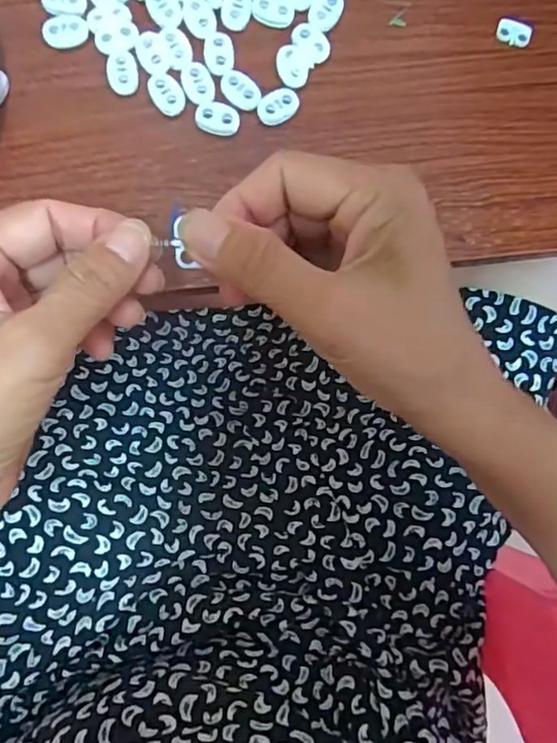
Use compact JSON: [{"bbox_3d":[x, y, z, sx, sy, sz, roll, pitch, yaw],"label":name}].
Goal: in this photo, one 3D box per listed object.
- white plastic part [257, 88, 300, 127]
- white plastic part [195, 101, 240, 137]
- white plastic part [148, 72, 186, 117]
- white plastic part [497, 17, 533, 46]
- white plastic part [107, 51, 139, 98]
[{"bbox_3d":[0.000,-0.138,0.310,0.023,0.004,0.016,-40,91,-9],"label":"white plastic part"},{"bbox_3d":[-0.031,-0.132,0.306,0.023,0.004,0.016,10,84,-7],"label":"white plastic part"},{"bbox_3d":[-0.058,-0.144,0.306,0.015,0.004,0.023,-28,89,-9],"label":"white plastic part"},{"bbox_3d":[0.132,-0.190,0.330,0.019,0.004,0.015,9,84,-7],"label":"white plastic part"},{"bbox_3d":[-0.080,-0.155,0.307,0.015,0.004,0.023,-7,86,-8],"label":"white plastic part"}]

